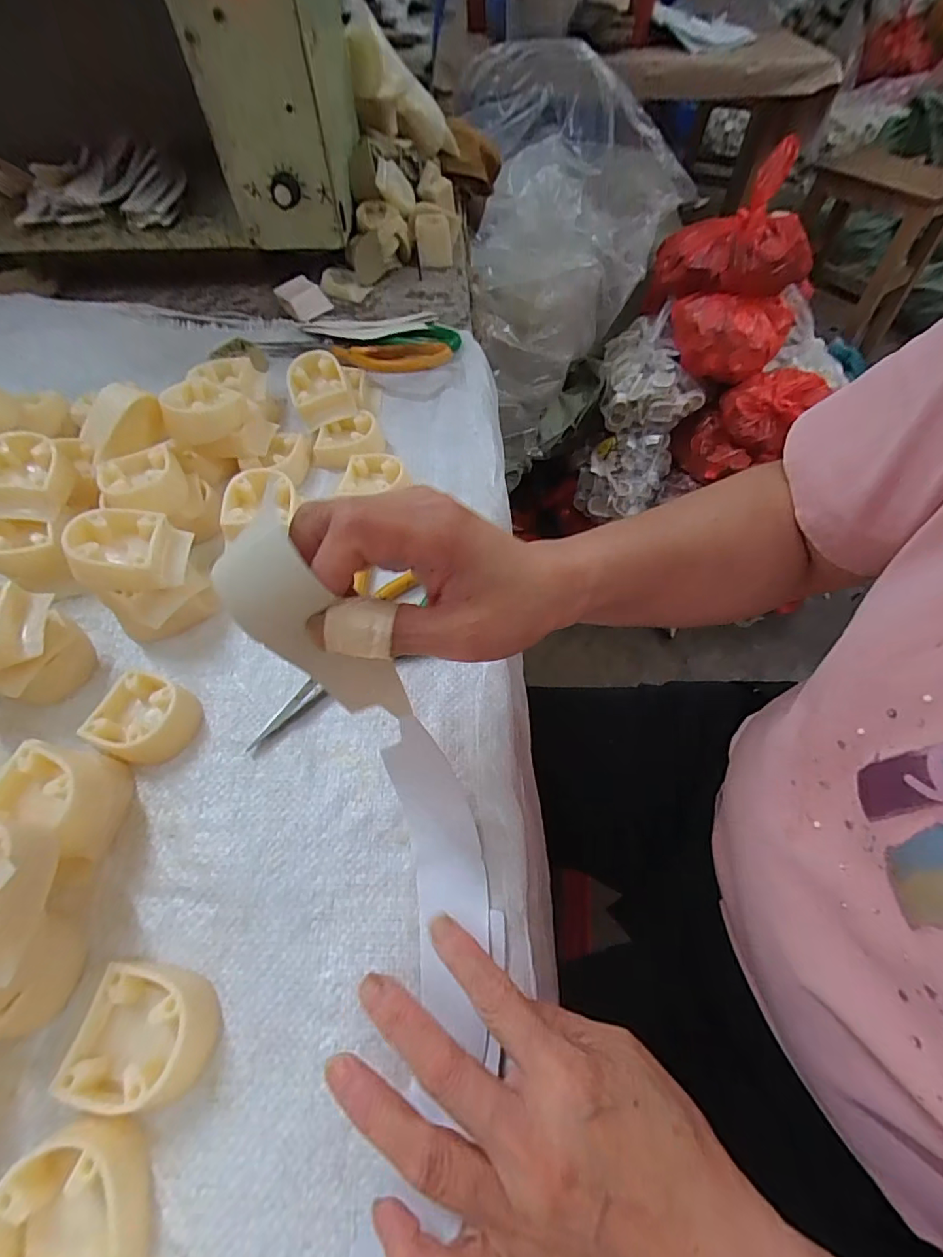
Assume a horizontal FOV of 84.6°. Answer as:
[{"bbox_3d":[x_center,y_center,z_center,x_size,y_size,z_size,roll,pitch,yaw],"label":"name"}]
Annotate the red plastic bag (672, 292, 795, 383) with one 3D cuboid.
[{"bbox_3d":[0.508,-0.571,1.012,0.223,0.111,0.139,7,58,4],"label":"red plastic bag"}]

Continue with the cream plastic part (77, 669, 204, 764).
[{"bbox_3d":[-0.185,0.050,0.295,0.047,0.021,0.046,0,58,1],"label":"cream plastic part"}]

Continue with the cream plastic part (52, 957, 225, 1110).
[{"bbox_3d":[-0.137,0.170,0.219,0.052,0.021,0.046,2,58,2],"label":"cream plastic part"}]

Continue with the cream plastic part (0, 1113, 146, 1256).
[{"bbox_3d":[-0.147,0.219,0.187,0.048,0.022,0.060,-20,59,-11],"label":"cream plastic part"}]

